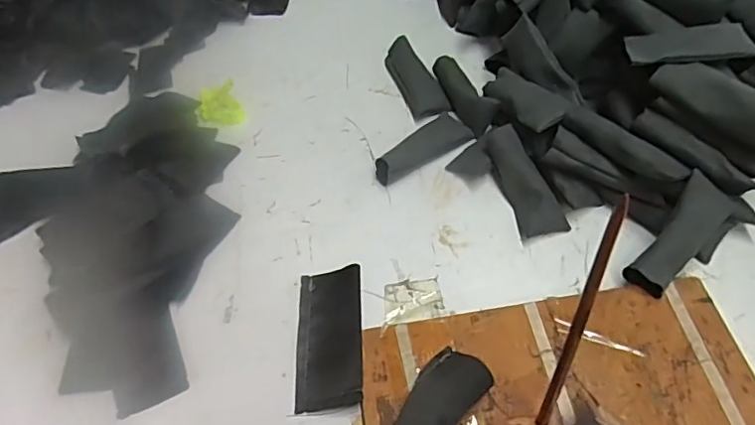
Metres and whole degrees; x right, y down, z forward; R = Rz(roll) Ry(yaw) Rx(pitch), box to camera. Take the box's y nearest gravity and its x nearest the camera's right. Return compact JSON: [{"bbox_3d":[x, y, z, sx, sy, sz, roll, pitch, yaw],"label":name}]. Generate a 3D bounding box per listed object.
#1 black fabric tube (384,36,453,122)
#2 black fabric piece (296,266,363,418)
[{"bbox_3d":[0.041,-0.144,0.598,0.038,0.028,0.106,-17,55,-8],"label":"black fabric tube"},{"bbox_3d":[-0.038,0.094,0.432,0.052,0.019,0.114,-4,54,2],"label":"black fabric piece"}]

